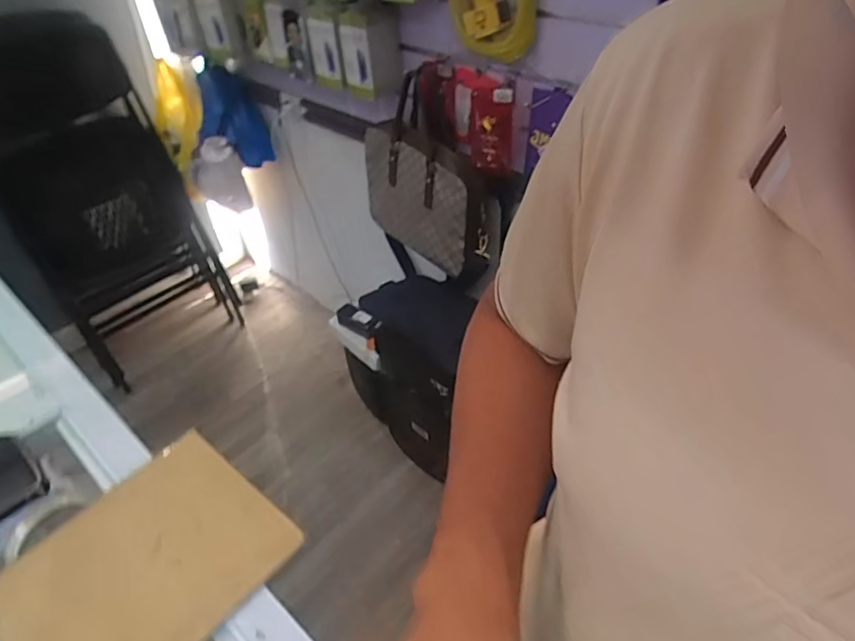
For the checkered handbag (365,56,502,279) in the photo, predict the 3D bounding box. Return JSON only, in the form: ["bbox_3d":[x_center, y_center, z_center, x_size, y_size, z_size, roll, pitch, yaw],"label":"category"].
[{"bbox_3d":[-0.003,-0.316,1.246,0.089,0.368,0.356,-33,49,-28],"label":"checkered handbag"}]

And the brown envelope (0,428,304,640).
[{"bbox_3d":[-0.179,0.153,0.355,0.134,0.008,0.153,28,51,31],"label":"brown envelope"}]

